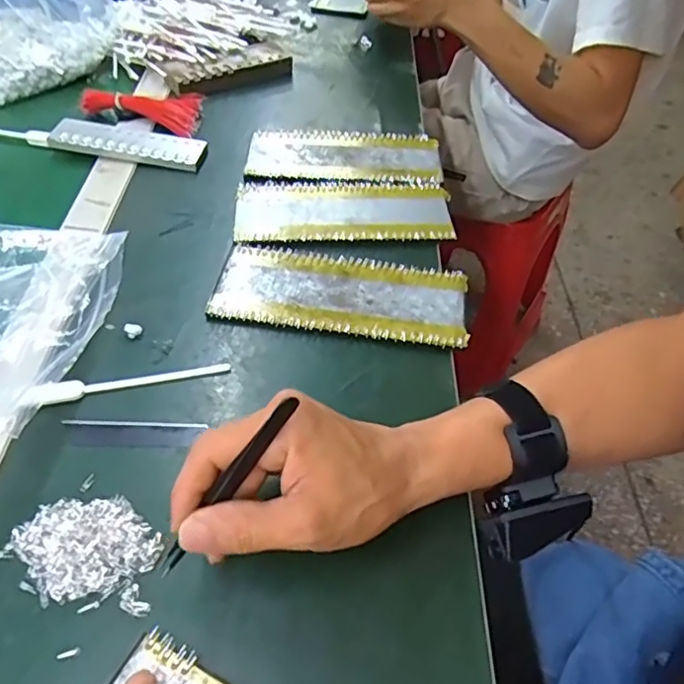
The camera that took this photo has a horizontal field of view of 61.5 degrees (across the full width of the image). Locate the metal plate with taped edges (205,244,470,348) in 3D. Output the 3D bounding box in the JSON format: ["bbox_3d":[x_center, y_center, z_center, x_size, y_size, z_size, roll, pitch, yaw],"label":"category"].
[{"bbox_3d":[-0.001,-0.042,0.470,0.201,0.008,0.085,8,49,4],"label":"metal plate with taped edges"}]

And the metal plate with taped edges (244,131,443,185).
[{"bbox_3d":[0.002,-0.194,0.597,0.196,0.008,0.081,3,49,-1],"label":"metal plate with taped edges"}]

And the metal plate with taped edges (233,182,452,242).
[{"bbox_3d":[0.002,-0.126,0.540,0.199,0.007,0.085,1,49,-3],"label":"metal plate with taped edges"}]

